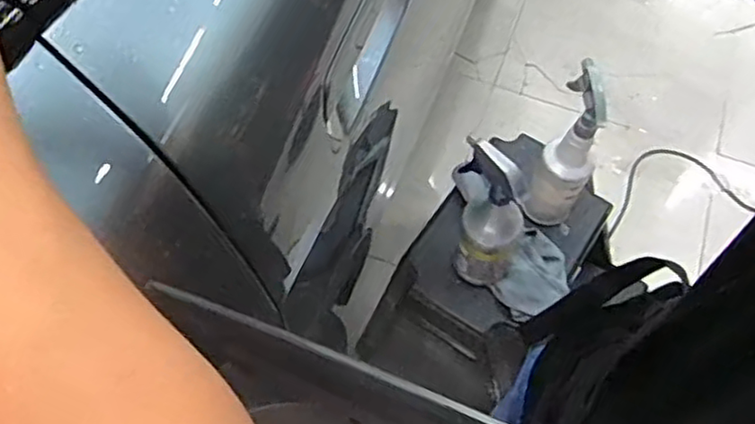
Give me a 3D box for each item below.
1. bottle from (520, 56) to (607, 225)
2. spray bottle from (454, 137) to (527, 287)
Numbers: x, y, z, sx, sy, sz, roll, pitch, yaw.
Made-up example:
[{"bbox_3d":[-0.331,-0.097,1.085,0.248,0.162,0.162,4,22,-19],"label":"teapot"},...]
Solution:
[{"bbox_3d":[0.296,-0.090,1.058,0.084,0.293,0.112,21,61,8],"label":"bottle"},{"bbox_3d":[0.158,0.017,1.010,0.120,0.297,0.070,19,60,7],"label":"spray bottle"}]

